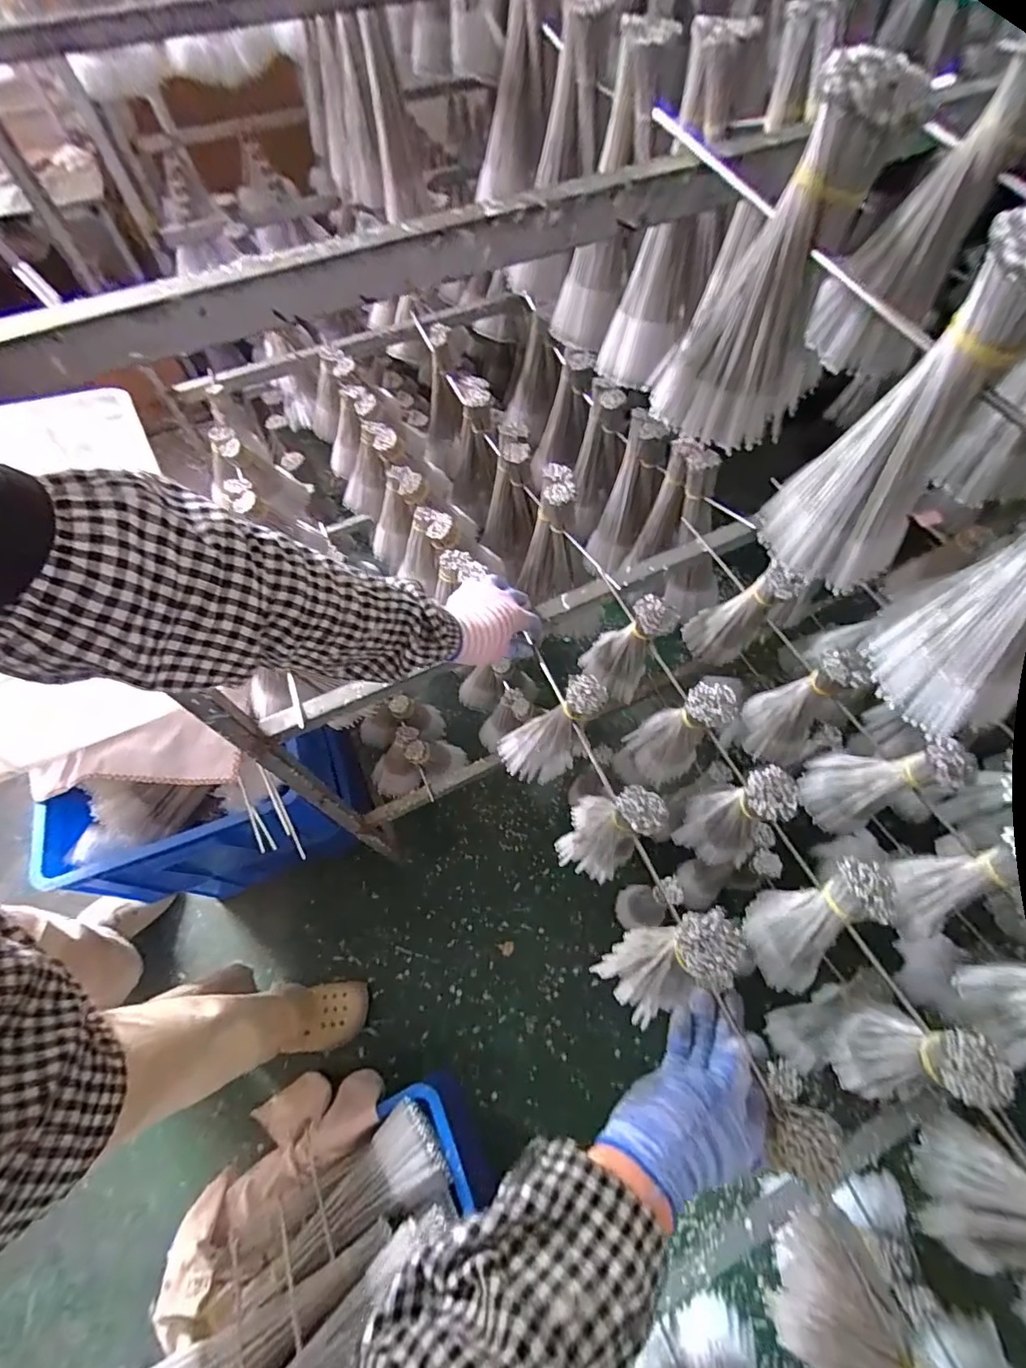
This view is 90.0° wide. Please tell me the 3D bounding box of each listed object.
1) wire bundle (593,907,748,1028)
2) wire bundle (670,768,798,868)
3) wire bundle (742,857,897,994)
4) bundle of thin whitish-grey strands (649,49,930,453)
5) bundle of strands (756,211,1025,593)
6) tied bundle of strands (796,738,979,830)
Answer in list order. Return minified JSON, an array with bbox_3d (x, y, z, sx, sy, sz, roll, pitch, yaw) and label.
[{"bbox_3d":[0.147,0.257,0.481,0.067,0.177,0.069,40,50,14],"label":"wire bundle"},{"bbox_3d":[0.240,0.152,0.565,0.079,0.153,0.083,-5,68,-3],"label":"wire bundle"},{"bbox_3d":[0.304,0.229,0.509,0.064,0.174,0.075,35,44,12],"label":"wire bundle"},{"bbox_3d":[0.146,-0.219,0.287,0.081,0.169,0.065,30,70,11],"label":"bundle of thin whitish-grey strands"},{"bbox_3d":[0.189,-0.116,0.250,0.041,0.166,0.074,-39,74,-15],"label":"bundle of strands"},{"bbox_3d":[0.385,0.102,0.551,0.081,0.160,0.079,-30,72,-13],"label":"tied bundle of strands"}]

